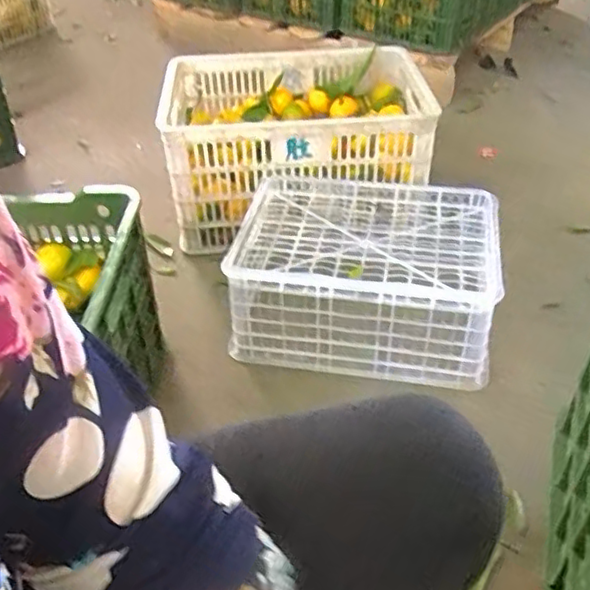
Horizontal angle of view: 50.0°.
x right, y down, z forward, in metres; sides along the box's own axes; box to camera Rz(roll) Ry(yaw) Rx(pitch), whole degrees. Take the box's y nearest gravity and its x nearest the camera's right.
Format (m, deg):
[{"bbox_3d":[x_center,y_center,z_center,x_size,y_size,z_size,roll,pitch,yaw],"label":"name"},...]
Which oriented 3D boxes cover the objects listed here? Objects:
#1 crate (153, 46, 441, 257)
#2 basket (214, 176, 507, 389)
[{"bbox_3d":[0.002,-0.304,1.296,0.507,0.260,0.372,0,42,1],"label":"crate"},{"bbox_3d":[0.118,-0.034,1.068,0.409,0.178,0.304,7,43,9],"label":"basket"}]

